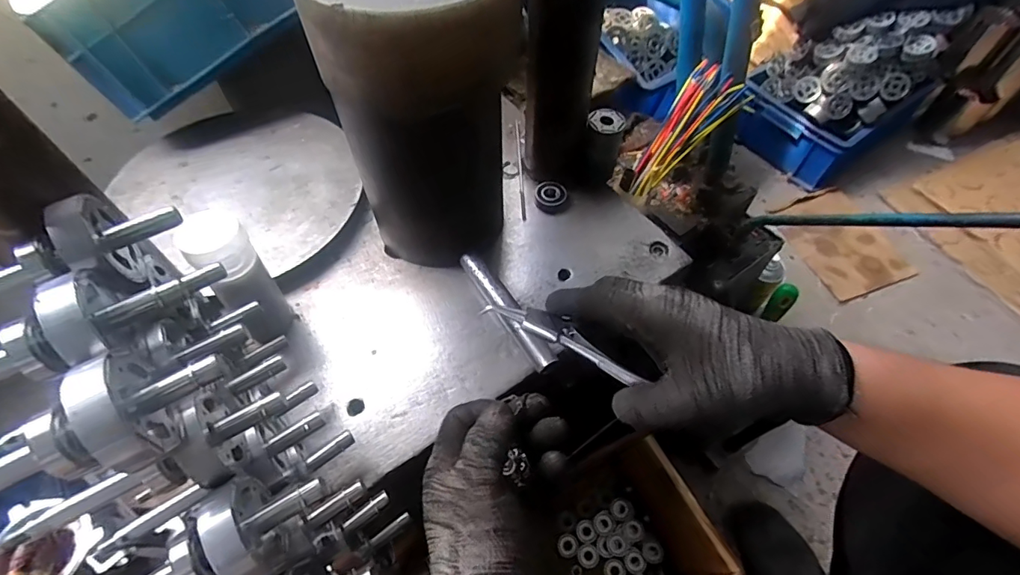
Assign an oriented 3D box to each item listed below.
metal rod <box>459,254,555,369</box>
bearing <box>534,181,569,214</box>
[{"bbox_3d":[-0.004,0.021,0.449,0.020,0.023,0.137,-28,61,-17],"label":"metal rod"},{"bbox_3d":[0.045,-0.097,0.526,0.036,0.014,0.033,7,57,5],"label":"bearing"}]

